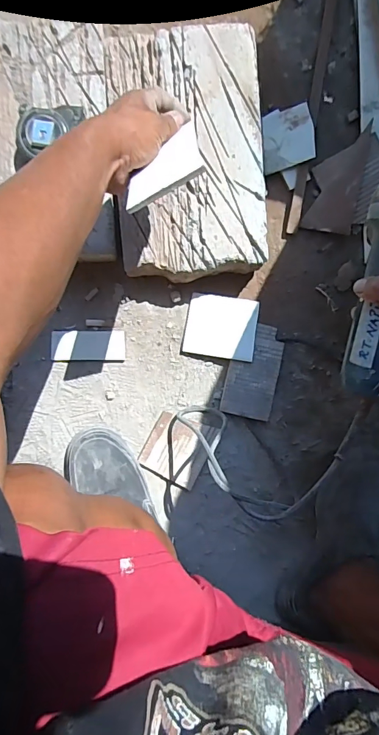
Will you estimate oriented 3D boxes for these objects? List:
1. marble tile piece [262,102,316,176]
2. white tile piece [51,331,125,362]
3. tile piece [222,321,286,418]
[{"bbox_3d":[0.147,-0.340,0.613,0.074,0.006,0.084,-5,101,10],"label":"marble tile piece"},{"bbox_3d":[-0.153,-0.032,0.624,0.109,0.009,0.047,0,96,-4],"label":"white tile piece"},{"bbox_3d":[0.099,0.004,0.635,0.076,0.009,0.143,12,87,1],"label":"tile piece"}]

